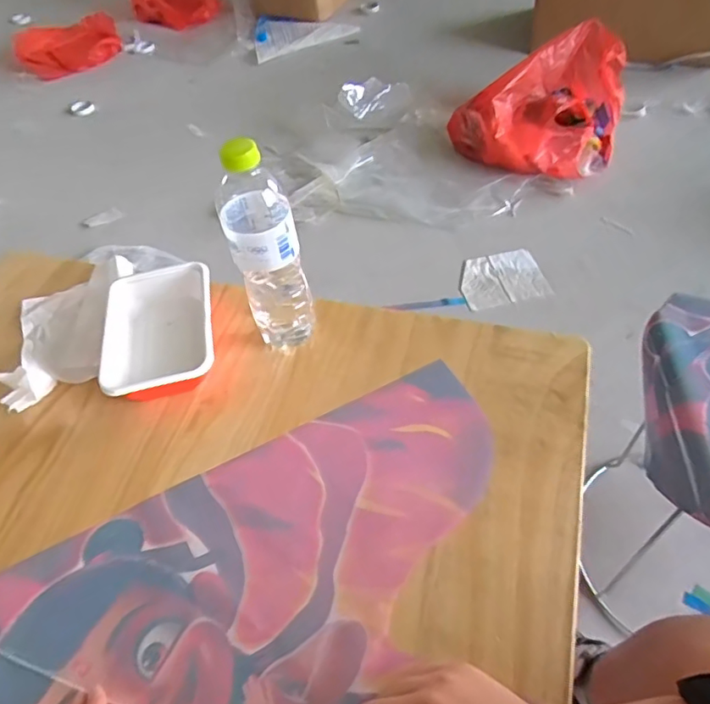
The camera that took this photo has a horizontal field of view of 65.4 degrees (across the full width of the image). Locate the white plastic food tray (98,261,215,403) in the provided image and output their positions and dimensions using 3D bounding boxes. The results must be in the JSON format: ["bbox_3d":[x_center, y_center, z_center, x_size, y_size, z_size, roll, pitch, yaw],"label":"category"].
[{"bbox_3d":[-0.213,-0.028,0.618,0.111,0.046,0.172,-11,53,-4],"label":"white plastic food tray"}]

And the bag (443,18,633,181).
[{"bbox_3d":[0.547,-0.755,1.661,0.465,0.187,0.568,13,56,17],"label":"bag"}]

